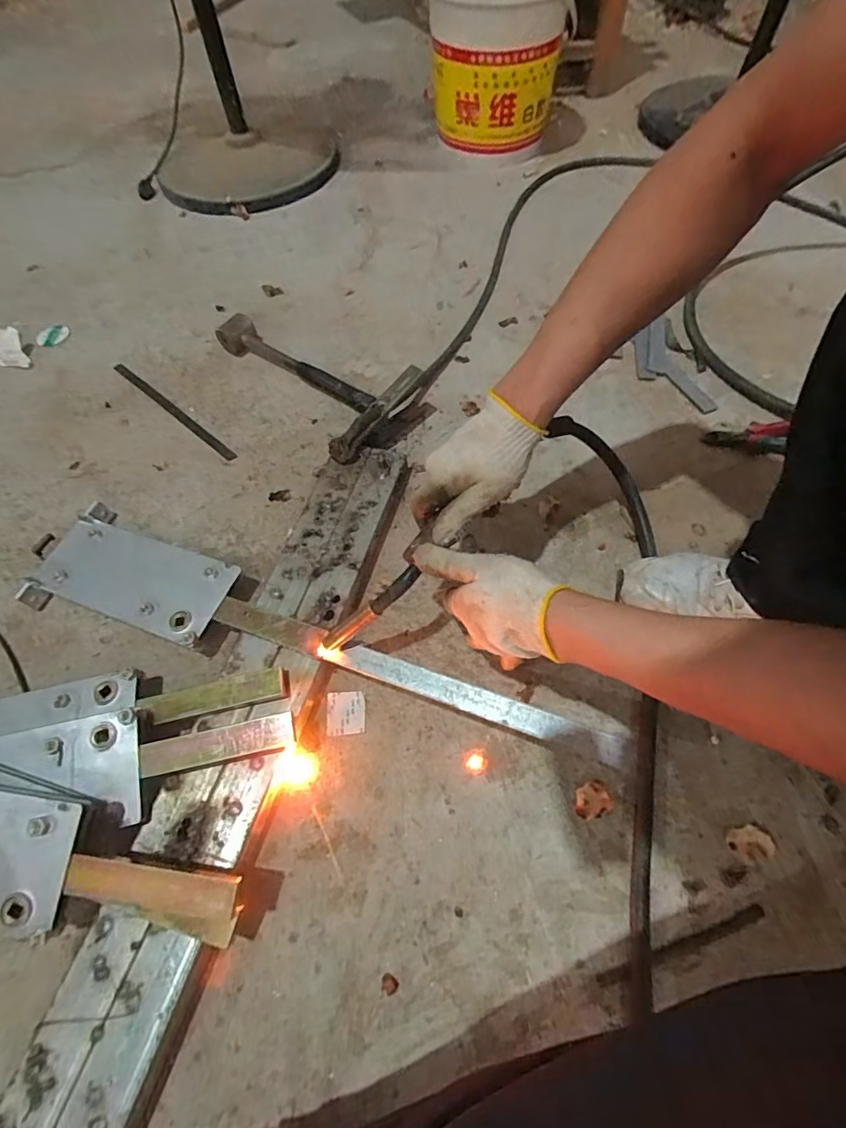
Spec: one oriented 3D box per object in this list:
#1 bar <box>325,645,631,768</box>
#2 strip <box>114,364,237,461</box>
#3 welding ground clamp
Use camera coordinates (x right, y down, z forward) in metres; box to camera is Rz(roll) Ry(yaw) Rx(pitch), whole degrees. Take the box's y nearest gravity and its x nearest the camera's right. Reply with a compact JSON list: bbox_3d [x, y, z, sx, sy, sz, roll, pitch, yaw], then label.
[{"bbox_3d":[0.042,0.127,0.478,0.288,0.009,0.027,15,74,18],"label":"bar"},{"bbox_3d":[-0.378,-0.234,0.759,0.290,0.011,0.018,37,61,19],"label":"strip"},{"bbox_3d":[-0.056,-0.200,0.686,0.043,0.073,0.187,37,68,19],"label":"welding ground clamp"}]

